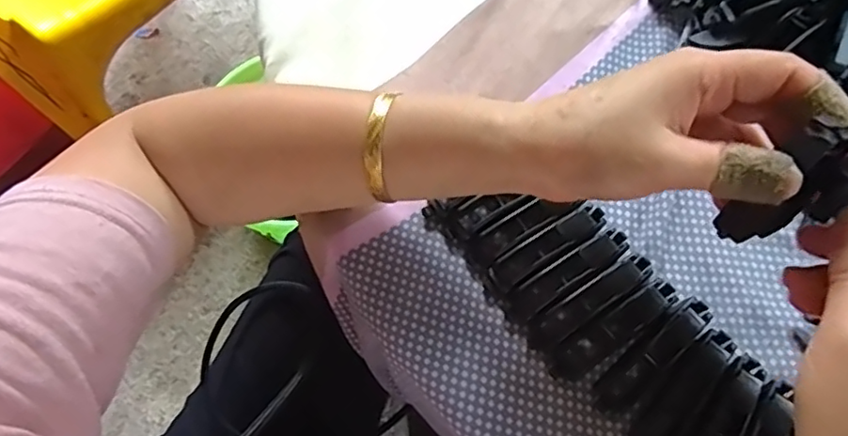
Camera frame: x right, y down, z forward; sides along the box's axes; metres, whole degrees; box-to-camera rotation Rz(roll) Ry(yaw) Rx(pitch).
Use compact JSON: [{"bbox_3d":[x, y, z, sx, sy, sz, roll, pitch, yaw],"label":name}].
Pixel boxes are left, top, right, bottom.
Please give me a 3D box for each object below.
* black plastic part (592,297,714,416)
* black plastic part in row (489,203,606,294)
[{"bbox_3d":[0.118,0.071,0.308,0.076,0.016,0.018,-45,73,0],"label":"black plastic part"},{"bbox_3d":[0.069,0.016,0.327,0.068,0.015,0.017,-31,70,-9],"label":"black plastic part in row"}]

